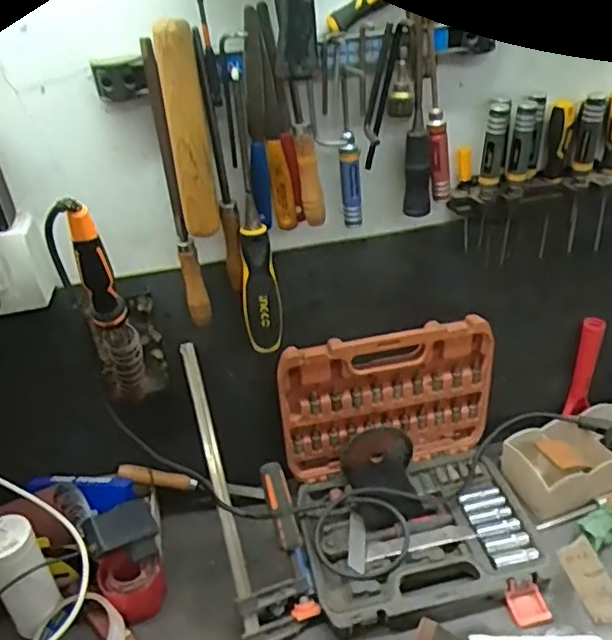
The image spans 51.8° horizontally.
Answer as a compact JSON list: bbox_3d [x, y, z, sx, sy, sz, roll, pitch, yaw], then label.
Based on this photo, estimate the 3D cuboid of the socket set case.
[{"bbox_3d":[0.111,0.153,0.668,0.252,0.205,0.203,-9,31,-4],"label":"socket set case"}]

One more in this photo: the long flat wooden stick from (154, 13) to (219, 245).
[{"bbox_3d":[-0.096,-0.148,0.511,0.029,0.171,0.019,-10,31,-7],"label":"long flat wooden stick"}]

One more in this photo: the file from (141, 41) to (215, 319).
[{"bbox_3d":[-0.112,-0.106,0.557,0.020,0.262,0.021,-10,31,-7],"label":"file"}]

